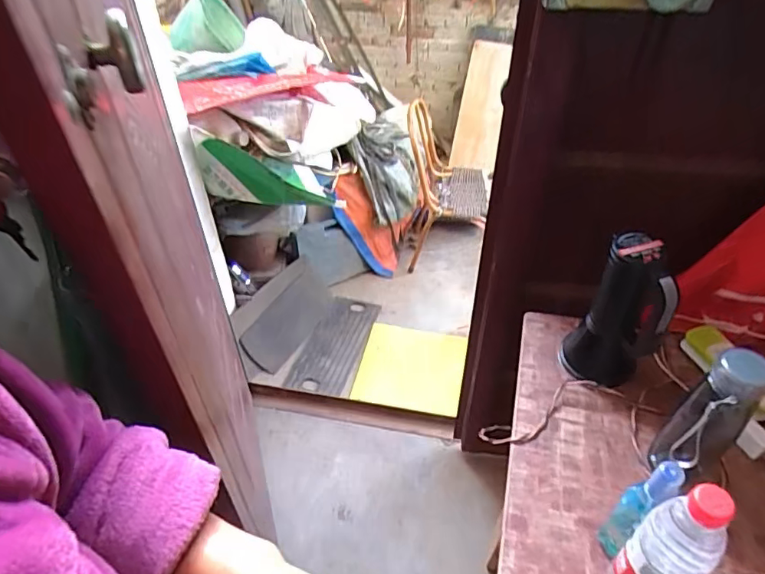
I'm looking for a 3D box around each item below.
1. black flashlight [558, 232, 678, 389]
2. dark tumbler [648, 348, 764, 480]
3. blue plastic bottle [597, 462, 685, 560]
[{"bbox_3d":[0.316,0.046,0.711,0.105,0.241,0.084,17,47,19],"label":"black flashlight"},{"bbox_3d":[0.367,0.154,0.598,0.063,0.212,0.059,-1,43,1],"label":"dark tumbler"},{"bbox_3d":[0.267,0.236,0.557,0.036,0.175,0.037,-1,43,1],"label":"blue plastic bottle"}]

